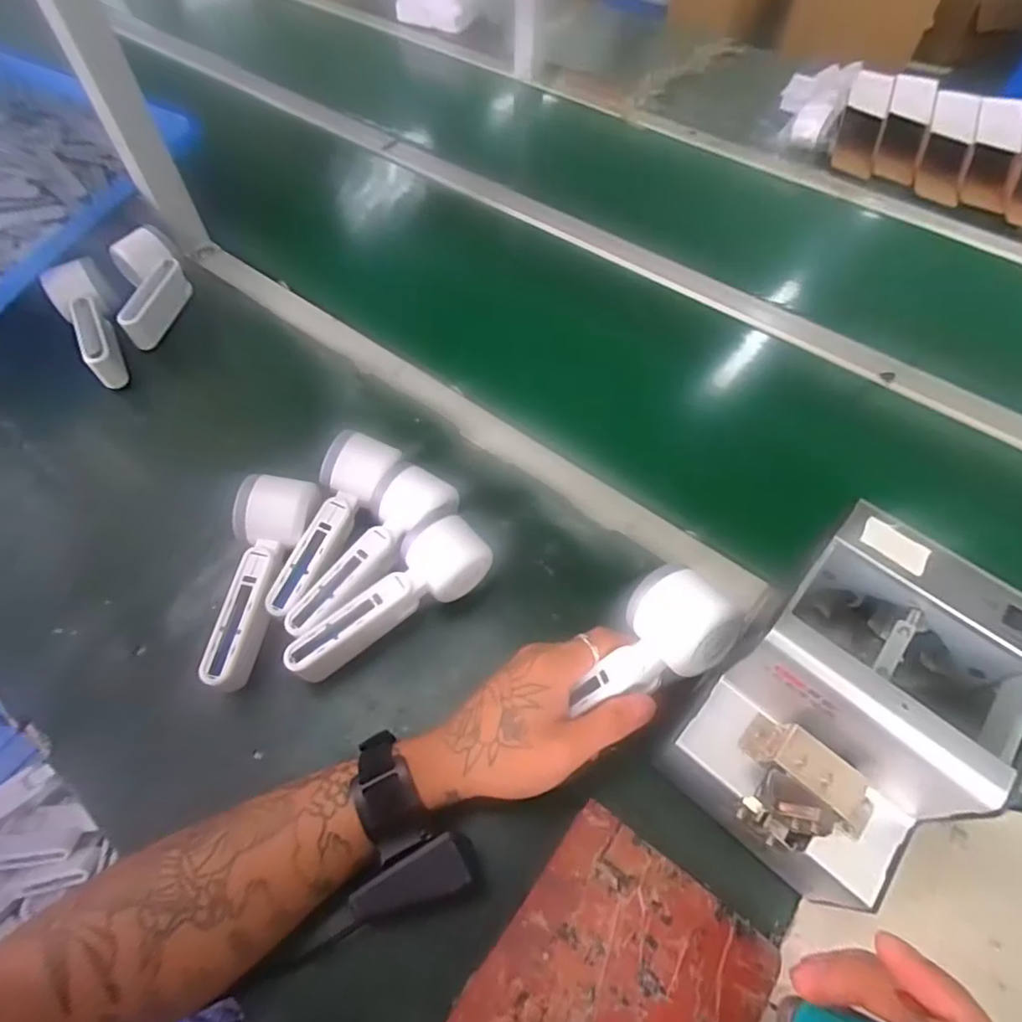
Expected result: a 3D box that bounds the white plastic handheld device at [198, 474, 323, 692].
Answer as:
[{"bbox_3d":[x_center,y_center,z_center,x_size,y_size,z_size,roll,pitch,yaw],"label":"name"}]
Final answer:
[{"bbox_3d":[-0.192,0.053,0.429,0.056,0.059,0.160,7,57,3],"label":"white plastic handheld device"}]

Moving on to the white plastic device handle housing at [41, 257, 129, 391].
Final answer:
[{"bbox_3d":[-0.414,-0.185,0.549,0.046,0.039,0.141,-24,76,-13],"label":"white plastic device handle housing"}]

